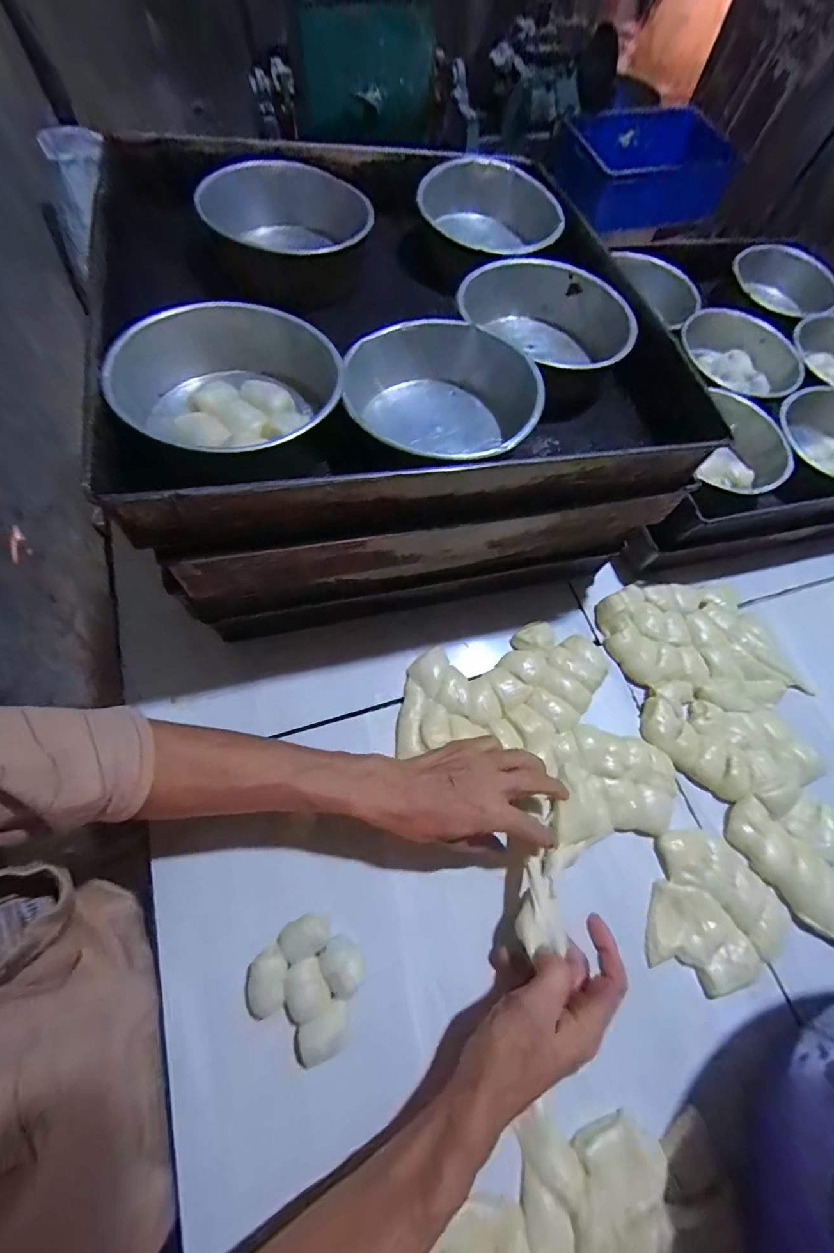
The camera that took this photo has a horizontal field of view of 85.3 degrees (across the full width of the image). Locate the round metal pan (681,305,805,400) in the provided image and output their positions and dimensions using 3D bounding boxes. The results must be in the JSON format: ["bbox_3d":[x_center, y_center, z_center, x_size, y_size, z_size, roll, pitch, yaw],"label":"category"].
[{"bbox_3d":[0.421,-0.341,0.588,0.155,0.048,0.141,1,67,-3],"label":"round metal pan"}]

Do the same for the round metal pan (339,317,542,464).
[{"bbox_3d":[0.022,-0.178,0.368,0.158,0.054,0.155,1,67,-3],"label":"round metal pan"}]

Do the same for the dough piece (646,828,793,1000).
[{"bbox_3d":[0.272,0.256,0.408,0.111,0.015,0.121,17,67,4],"label":"dough piece"}]

